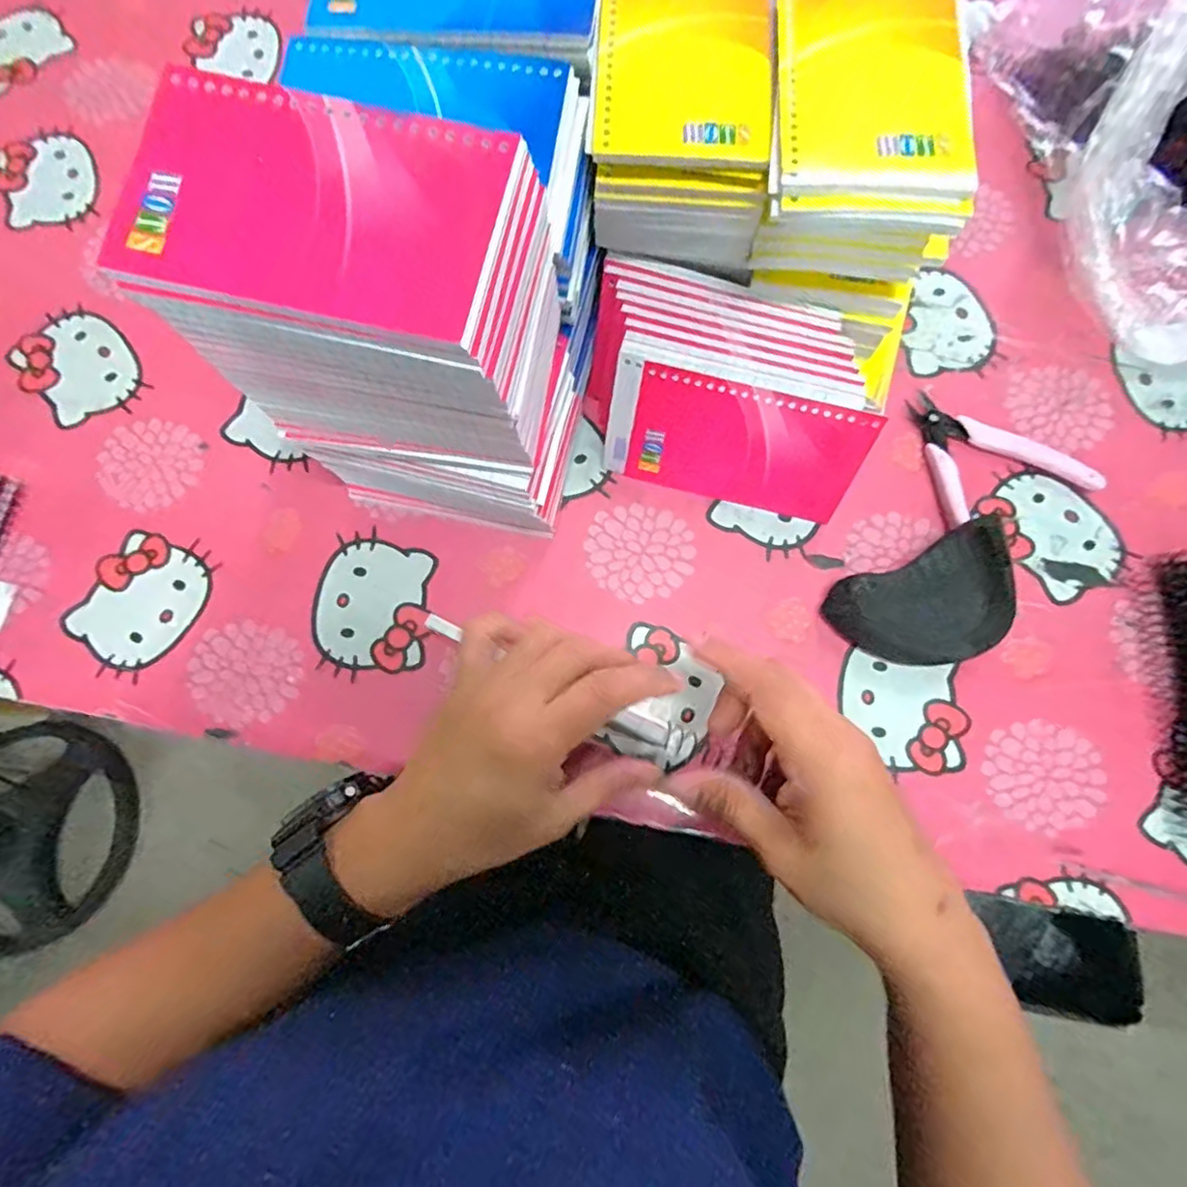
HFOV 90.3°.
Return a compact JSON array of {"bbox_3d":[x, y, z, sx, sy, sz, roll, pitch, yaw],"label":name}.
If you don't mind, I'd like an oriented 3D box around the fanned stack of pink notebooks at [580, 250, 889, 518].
[{"bbox_3d":[0.076,-0.115,0.349,0.163,0.073,0.089,15,78,3],"label":"fanned stack of pink notebooks"}]

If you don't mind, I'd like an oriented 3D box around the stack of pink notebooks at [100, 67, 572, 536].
[{"bbox_3d":[-0.091,-0.106,0.289,0.148,0.189,0.094,12,77,2],"label":"stack of pink notebooks"}]

